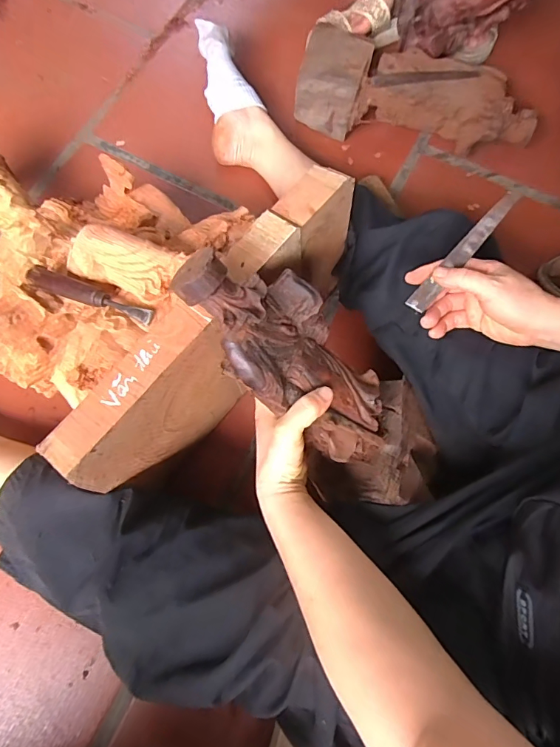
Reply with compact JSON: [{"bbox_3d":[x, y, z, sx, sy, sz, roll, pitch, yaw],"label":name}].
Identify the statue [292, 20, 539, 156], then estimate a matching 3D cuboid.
[{"bbox_3d":[0.223,-0.444,0.700,0.377,0.102,0.130,15,74,3],"label":"statue"}]

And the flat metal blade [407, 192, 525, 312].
[{"bbox_3d":[0.184,-0.120,0.430,0.019,0.006,0.141,41,104,0],"label":"flat metal blade"}]

